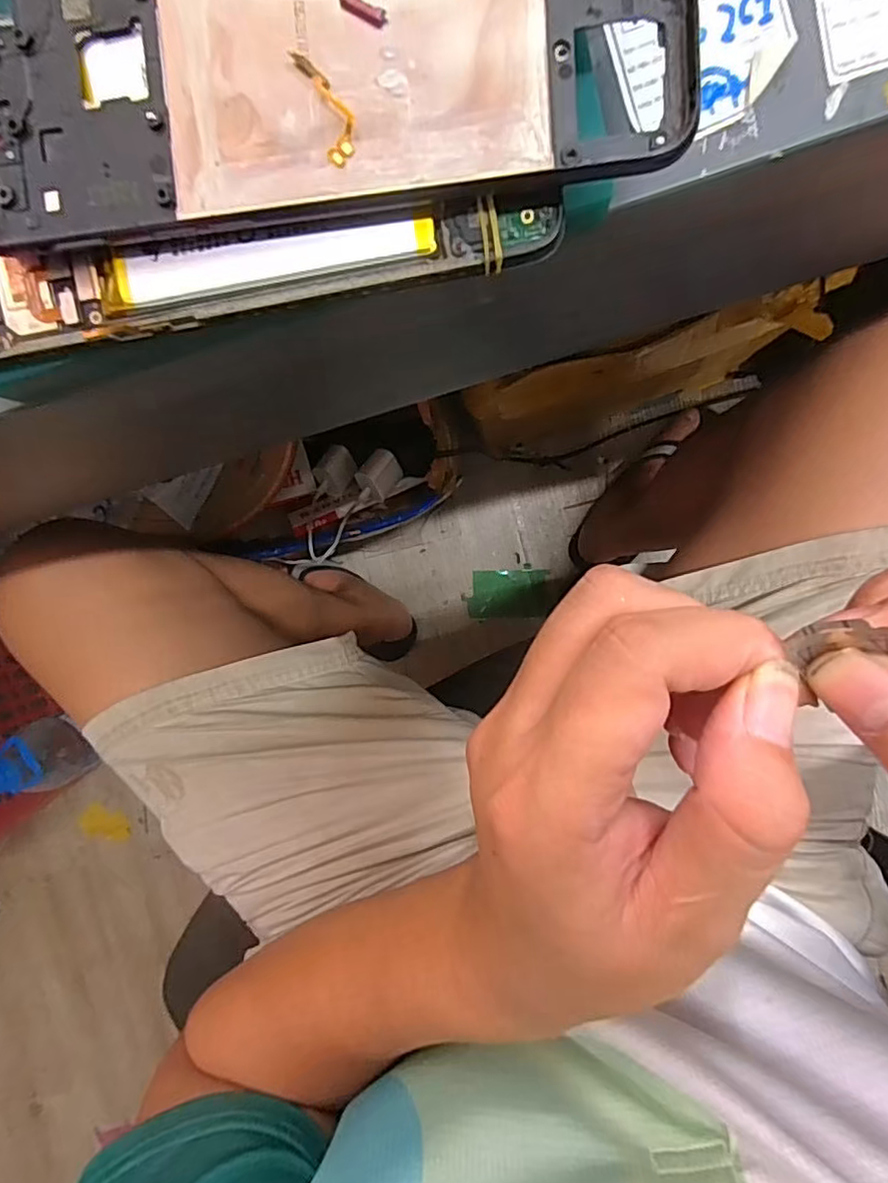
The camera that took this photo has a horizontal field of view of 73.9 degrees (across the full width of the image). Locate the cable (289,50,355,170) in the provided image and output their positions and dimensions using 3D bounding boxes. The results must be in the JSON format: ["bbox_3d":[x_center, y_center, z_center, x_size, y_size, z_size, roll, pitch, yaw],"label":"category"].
[{"bbox_3d":[-0.024,-0.102,0.122,0.008,0.004,0.023,-20,94,8],"label":"cable"}]

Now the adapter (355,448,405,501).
[{"bbox_3d":[-0.072,-0.131,0.658,0.027,0.040,0.046,18,69,43],"label":"adapter"}]

